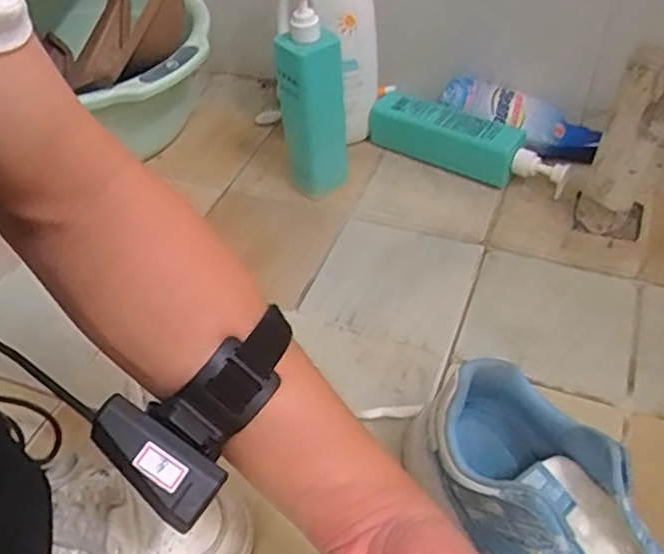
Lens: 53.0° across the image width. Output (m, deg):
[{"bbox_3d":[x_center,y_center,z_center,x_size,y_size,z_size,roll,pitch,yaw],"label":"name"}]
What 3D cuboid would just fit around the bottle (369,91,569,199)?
[{"bbox_3d":[0.152,-0.153,0.761,0.236,0.060,0.049,27,52,25],"label":"bottle"}]

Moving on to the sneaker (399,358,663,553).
[{"bbox_3d":[0.147,0.178,0.411,0.103,0.111,0.265,-25,48,-21],"label":"sneaker"}]

